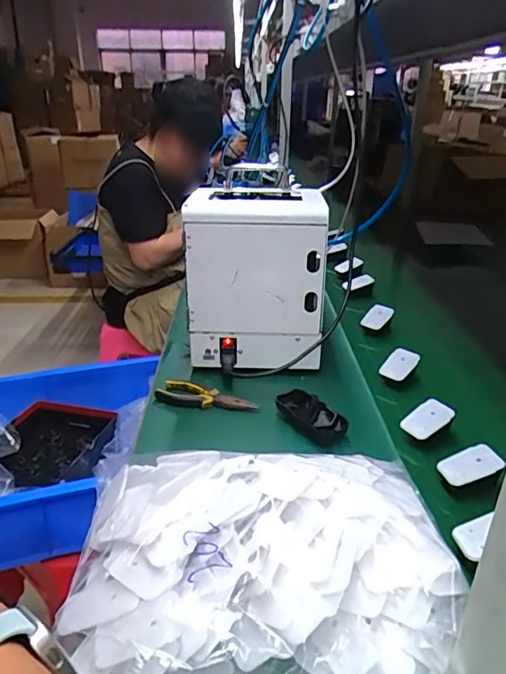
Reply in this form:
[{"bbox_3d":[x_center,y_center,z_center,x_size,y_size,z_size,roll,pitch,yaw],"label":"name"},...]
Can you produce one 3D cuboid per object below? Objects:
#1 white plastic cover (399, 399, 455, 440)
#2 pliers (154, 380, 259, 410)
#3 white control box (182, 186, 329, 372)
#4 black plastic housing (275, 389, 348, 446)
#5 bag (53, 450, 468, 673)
[{"bbox_3d":[0.239,0.112,0.690,0.068,0.012,0.042,-35,55,-11],"label":"white plastic cover"},{"bbox_3d":[-0.071,0.092,0.747,0.154,0.013,0.049,11,28,21],"label":"pliers"},{"bbox_3d":[0.006,-0.084,0.812,0.211,0.272,0.120,2,27,5],"label":"white control box"},{"bbox_3d":[0.081,0.111,0.699,0.045,0.032,0.109,-22,35,-36],"label":"black plastic housing"},{"bbox_3d":[0.003,0.197,0.468,0.347,0.071,0.296,7,28,12],"label":"bag"}]

